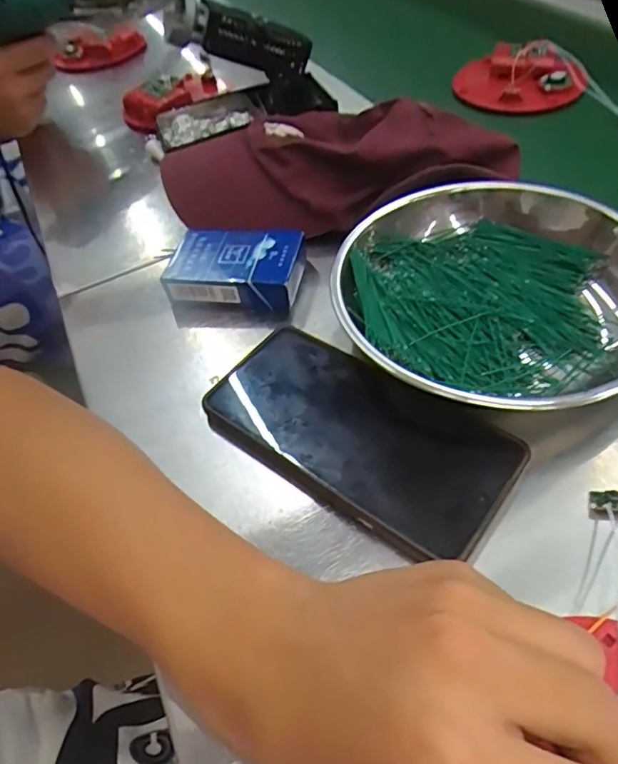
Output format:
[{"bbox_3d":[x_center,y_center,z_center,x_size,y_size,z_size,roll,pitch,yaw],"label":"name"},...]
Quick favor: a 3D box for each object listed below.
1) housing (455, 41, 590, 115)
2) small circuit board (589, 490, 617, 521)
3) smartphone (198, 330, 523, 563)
[{"bbox_3d":[0.207,-0.301,0.524,0.117,0.042,0.079,11,54,16],"label":"housing"},{"bbox_3d":[0.140,0.057,0.245,0.018,0.004,0.014,-7,56,24],"label":"small circuit board"},{"bbox_3d":[0.024,0.025,0.281,0.160,0.014,0.081,29,61,27],"label":"smartphone"}]

